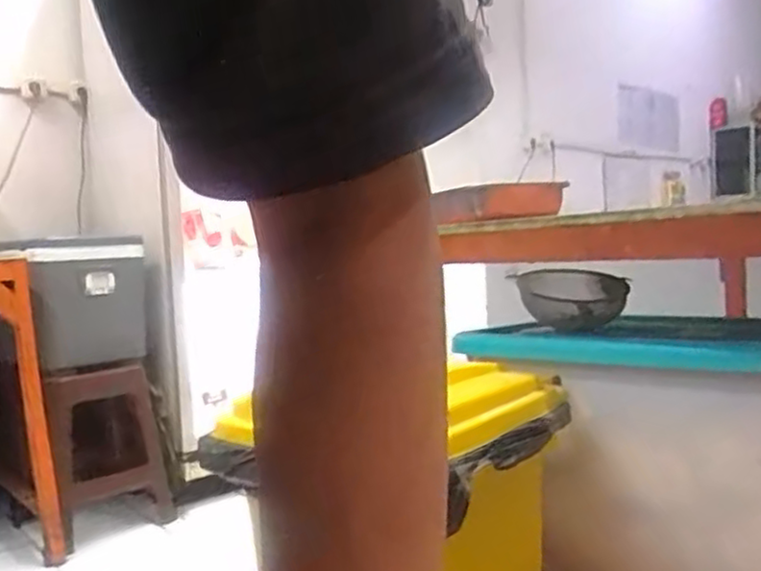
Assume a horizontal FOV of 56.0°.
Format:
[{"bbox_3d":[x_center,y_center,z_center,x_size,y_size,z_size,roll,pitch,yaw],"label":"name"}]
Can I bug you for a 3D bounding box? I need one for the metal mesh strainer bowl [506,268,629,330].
[{"bbox_3d":[0.358,0.029,1.342,0.185,0.116,0.124,0,5,41],"label":"metal mesh strainer bowl"}]

